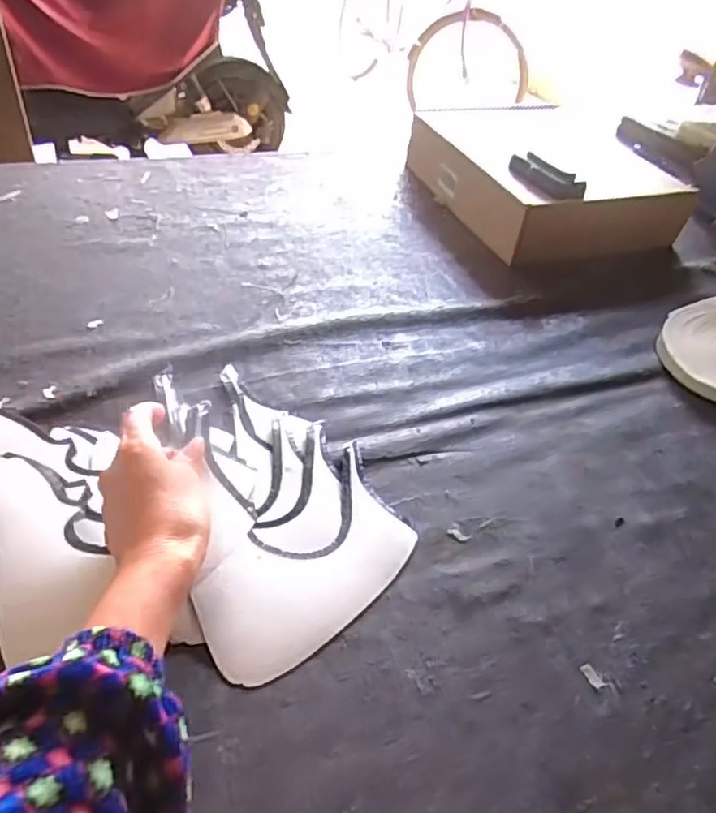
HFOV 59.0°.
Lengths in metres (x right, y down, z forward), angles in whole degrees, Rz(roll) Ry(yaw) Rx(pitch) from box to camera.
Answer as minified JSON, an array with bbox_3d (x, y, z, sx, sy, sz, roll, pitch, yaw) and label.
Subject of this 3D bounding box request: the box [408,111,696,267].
[{"bbox_3d":[0.253,-0.327,0.895,0.248,0.091,0.348,-10,45,-18],"label":"box"}]

